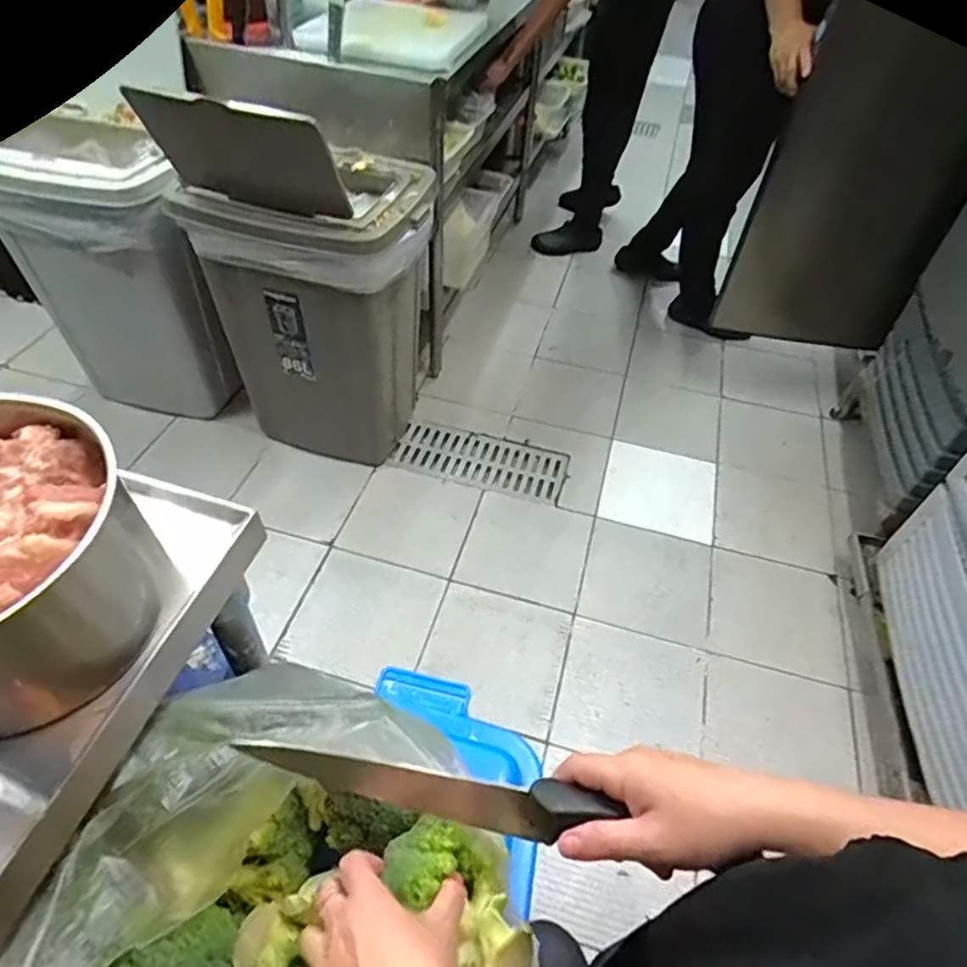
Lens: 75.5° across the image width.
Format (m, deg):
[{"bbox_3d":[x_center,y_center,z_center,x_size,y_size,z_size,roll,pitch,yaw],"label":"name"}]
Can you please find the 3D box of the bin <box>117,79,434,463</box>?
[{"bbox_3d":[-0.369,-0.442,1.439,0.441,0.851,0.397,15,50,9],"label":"bin"}]

